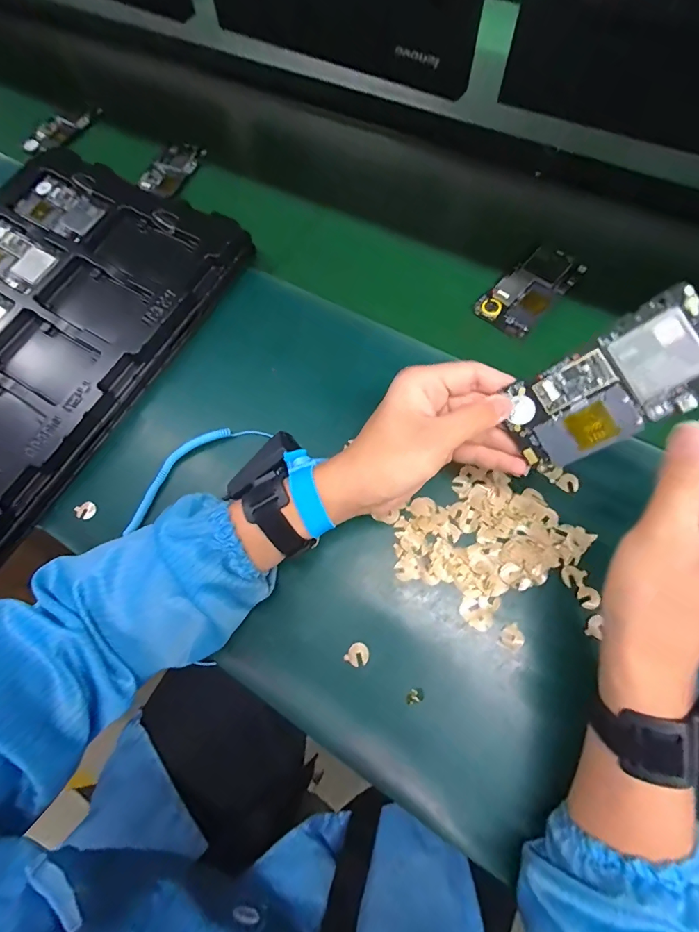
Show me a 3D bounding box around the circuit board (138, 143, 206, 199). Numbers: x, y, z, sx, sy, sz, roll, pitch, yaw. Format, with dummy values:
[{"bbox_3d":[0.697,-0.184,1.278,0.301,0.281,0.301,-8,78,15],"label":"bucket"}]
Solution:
[{"bbox_3d":[-0.250,-0.413,0.573,0.062,0.014,0.101,20,72,11],"label":"circuit board"}]

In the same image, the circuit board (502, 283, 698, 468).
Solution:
[{"bbox_3d":[0.165,-0.049,0.265,0.123,0.007,0.065,-33,84,29],"label":"circuit board"}]

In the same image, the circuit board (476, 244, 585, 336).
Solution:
[{"bbox_3d":[0.200,-0.195,0.452,0.059,0.011,0.128,42,77,17],"label":"circuit board"}]

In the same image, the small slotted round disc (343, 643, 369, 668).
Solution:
[{"bbox_3d":[0.007,0.155,0.338,0.017,0.004,0.019,34,75,16],"label":"small slotted round disc"}]

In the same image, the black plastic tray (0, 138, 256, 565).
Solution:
[{"bbox_3d":[-0.390,-0.110,0.449,0.327,0.047,0.551,29,74,14],"label":"black plastic tray"}]

